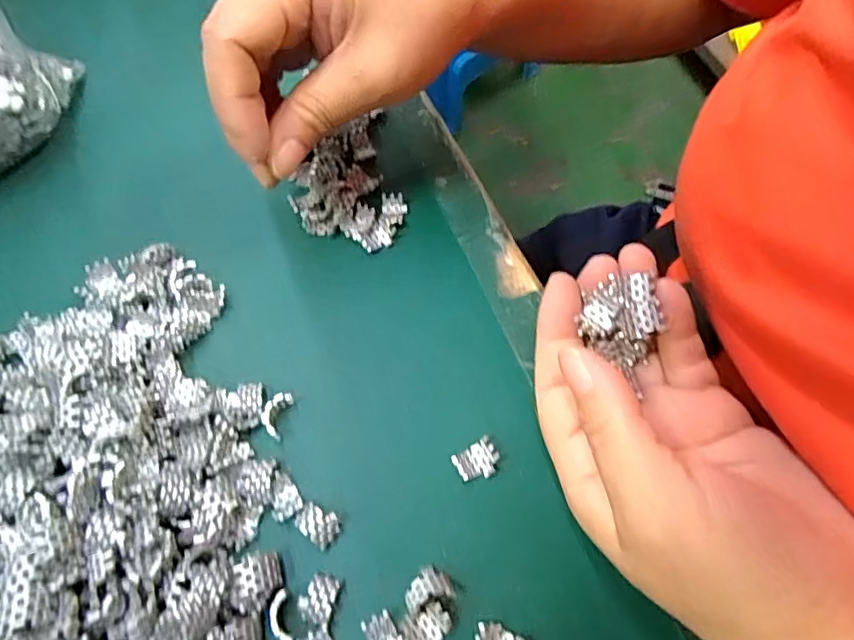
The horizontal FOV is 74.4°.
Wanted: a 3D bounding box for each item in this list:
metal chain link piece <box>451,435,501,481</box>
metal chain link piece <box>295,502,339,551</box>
[{"bbox_3d":[0.019,0.054,0.215,0.017,0.007,0.014,-23,65,-12],"label":"metal chain link piece"},{"bbox_3d":[-0.040,0.073,0.202,0.015,0.005,0.011,31,66,14],"label":"metal chain link piece"}]

